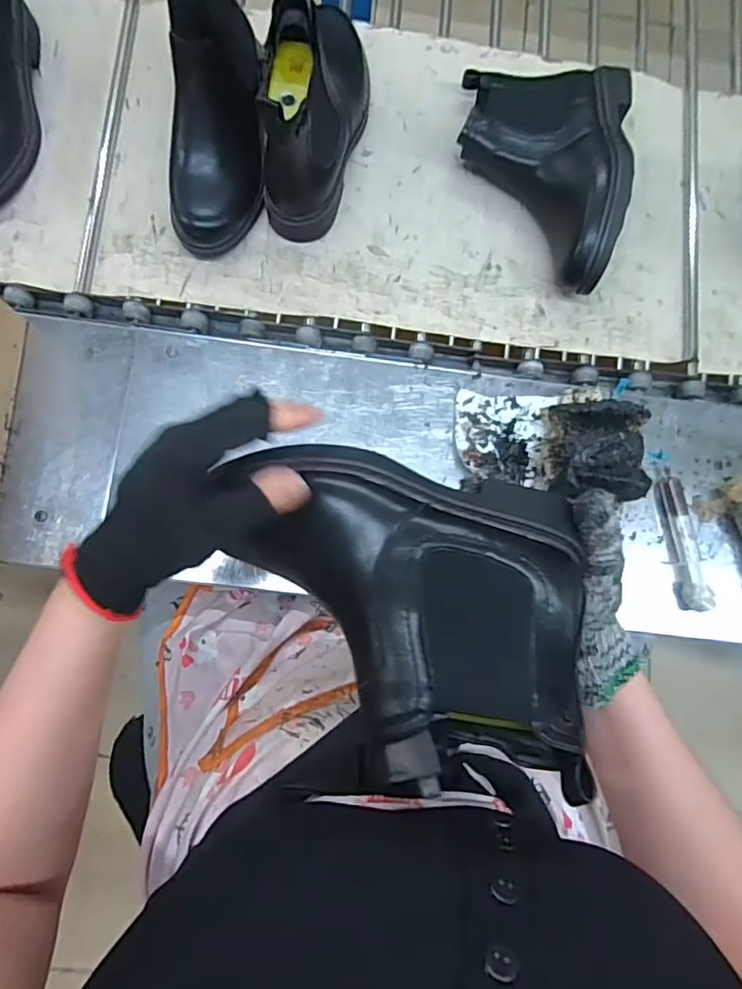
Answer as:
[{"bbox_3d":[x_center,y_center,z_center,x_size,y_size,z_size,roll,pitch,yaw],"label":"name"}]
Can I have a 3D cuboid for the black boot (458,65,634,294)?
[{"bbox_3d":[0.166,-0.323,0.562,0.151,0.086,0.222,8,81,-3],"label":"black boot"}]

